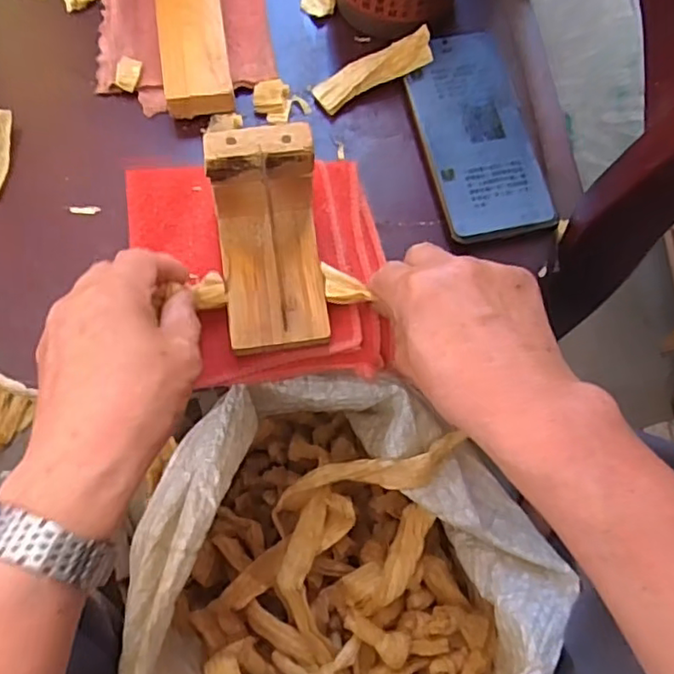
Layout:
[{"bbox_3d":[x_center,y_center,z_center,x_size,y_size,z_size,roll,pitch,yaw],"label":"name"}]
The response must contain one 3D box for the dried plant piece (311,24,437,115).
[{"bbox_3d":[0.027,-0.191,0.438,0.088,0.017,0.026,-27,76,-10],"label":"dried plant piece"}]

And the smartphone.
[{"bbox_3d":[0.097,-0.142,0.431,0.074,0.008,0.156,-11,74,-6],"label":"smartphone"}]

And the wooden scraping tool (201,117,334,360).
[{"bbox_3d":[-0.039,-0.054,0.354,0.064,0.067,0.110,-8,74,-5],"label":"wooden scraping tool"}]

